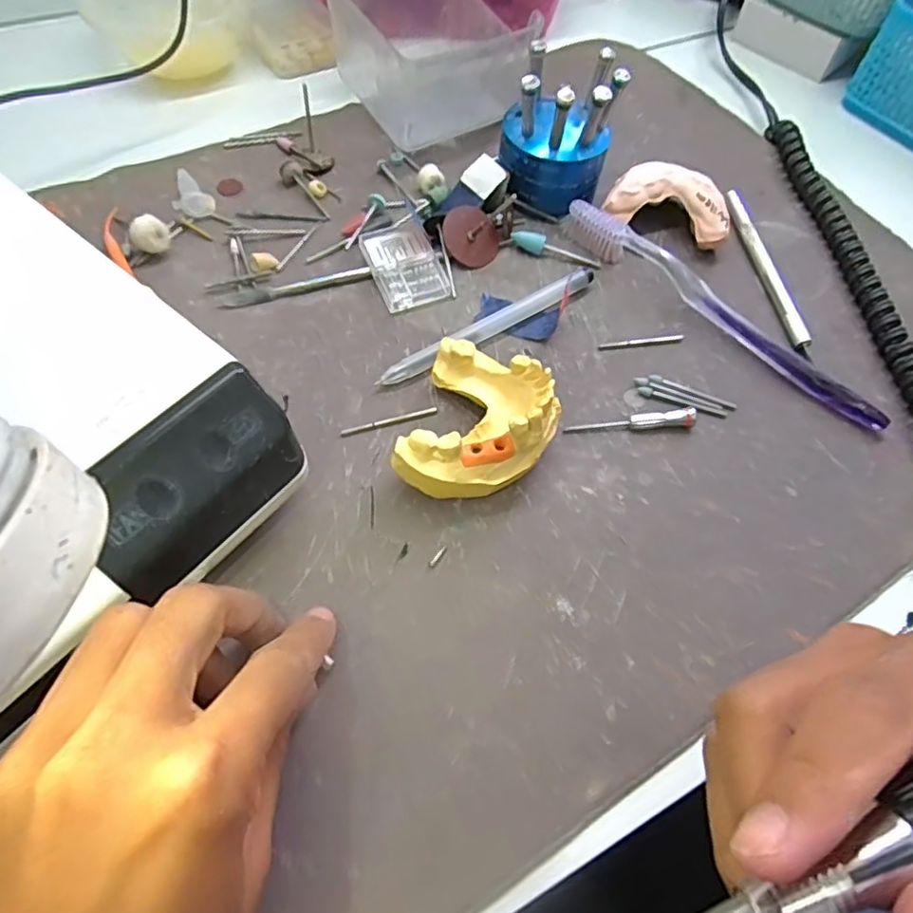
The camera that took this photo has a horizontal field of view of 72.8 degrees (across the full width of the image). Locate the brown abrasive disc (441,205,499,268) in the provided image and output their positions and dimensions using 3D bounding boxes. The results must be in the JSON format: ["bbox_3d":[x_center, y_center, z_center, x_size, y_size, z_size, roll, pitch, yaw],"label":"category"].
[{"bbox_3d":[0.008,-0.117,0.329,0.030,0.004,0.032,1,88,-26],"label":"brown abrasive disc"}]

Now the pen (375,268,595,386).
[{"bbox_3d":[0.017,-0.065,0.303,0.126,0.011,0.013,-30,66,-19],"label":"pen"}]

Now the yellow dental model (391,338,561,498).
[{"bbox_3d":[0.012,-0.016,0.257,0.056,0.039,0.074,15,60,5],"label":"yellow dental model"}]

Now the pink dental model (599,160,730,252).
[{"bbox_3d":[0.116,-0.136,0.342,0.065,0.029,0.039,15,60,5],"label":"pink dental model"}]

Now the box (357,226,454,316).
[{"bbox_3d":[-0.027,-0.099,0.318,0.034,0.012,0.049,-21,64,-15],"label":"box"}]

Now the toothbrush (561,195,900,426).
[{"bbox_3d":[0.132,-0.075,0.313,0.184,0.019,0.013,42,66,18],"label":"toothbrush"}]

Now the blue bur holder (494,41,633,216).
[{"bbox_3d":[0.054,-0.173,0.332,0.058,0.072,0.052,15,60,5],"label":"blue bur holder"}]

